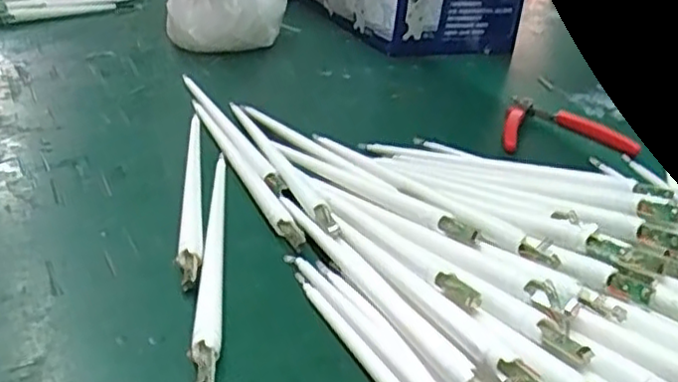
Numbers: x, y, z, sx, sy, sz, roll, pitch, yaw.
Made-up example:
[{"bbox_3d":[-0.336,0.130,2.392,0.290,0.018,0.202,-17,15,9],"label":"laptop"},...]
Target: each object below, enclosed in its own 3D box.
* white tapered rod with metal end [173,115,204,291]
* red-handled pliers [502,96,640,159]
[{"bbox_3d":[-0.083,-0.005,0.402,0.012,0.007,0.201,2,28,-10],"label":"white tapered rod with metal end"},{"bbox_3d":[0.183,-0.044,0.547,0.102,0.011,0.109,15,28,14],"label":"red-handled pliers"}]

